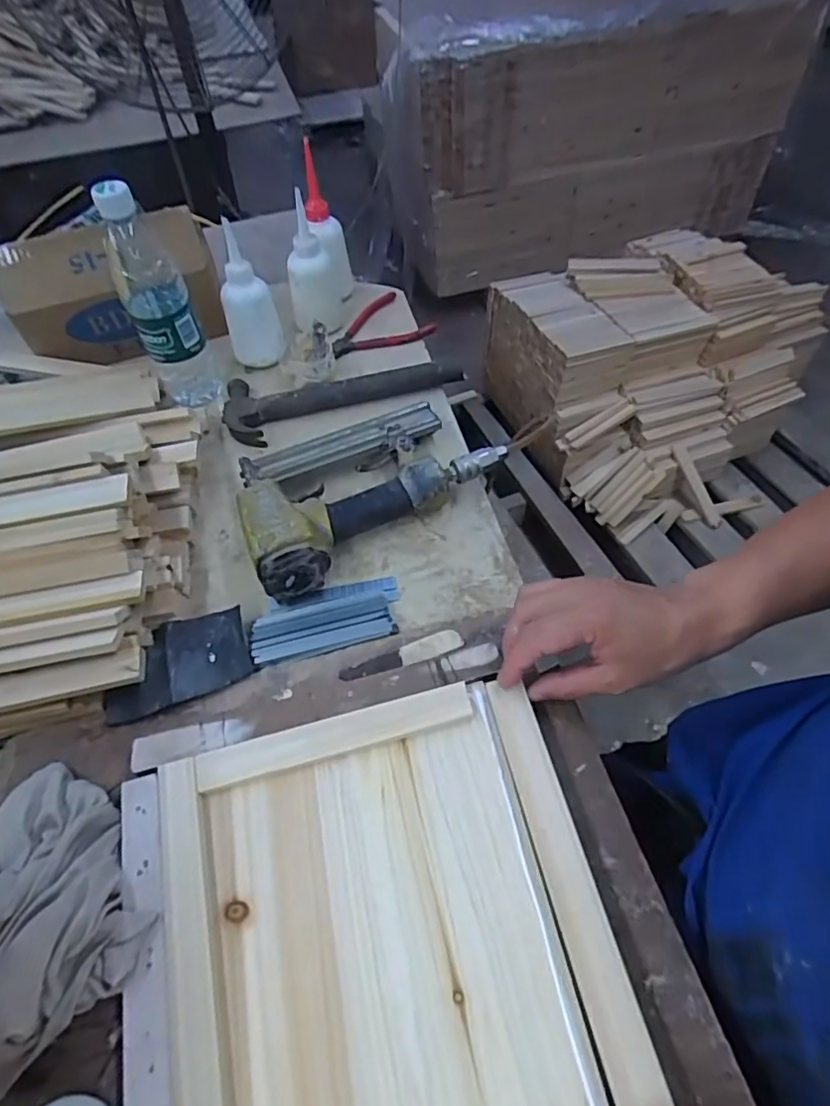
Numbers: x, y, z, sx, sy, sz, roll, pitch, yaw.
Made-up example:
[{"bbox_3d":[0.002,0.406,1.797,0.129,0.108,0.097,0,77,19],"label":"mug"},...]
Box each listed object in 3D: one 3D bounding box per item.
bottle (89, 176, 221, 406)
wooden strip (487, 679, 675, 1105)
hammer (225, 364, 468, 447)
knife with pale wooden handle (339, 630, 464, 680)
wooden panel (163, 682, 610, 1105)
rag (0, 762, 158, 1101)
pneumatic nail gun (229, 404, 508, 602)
[{"bbox_3d":[-0.274,-0.269,0.605,0.067,0.213,0.078,-23,55,-12],"label":"bottle"},{"bbox_3d":[0.117,0.275,0.297,0.027,0.014,0.442,-12,53,-4],"label":"wooden strip"},{"bbox_3d":[-0.087,-0.192,0.666,0.267,0.026,0.088,-16,55,-7],"label":"hammer"},{"bbox_3d":[-0.010,0.086,0.470,0.102,0.005,0.020,-19,55,-9],"label":"knife with pale wooden handle"},{"bbox_3d":[-0.012,0.293,0.303,0.227,0.016,0.423,-14,55,-5],"label":"wooden panel"},{"bbox_3d":[-0.245,0.220,0.356,0.154,0.047,0.132,33,63,25],"label":"rag"},{"bbox_3d":[-0.057,-0.078,0.563,0.261,0.055,0.155,-31,58,-16],"label":"pneumatic nail gun"}]

